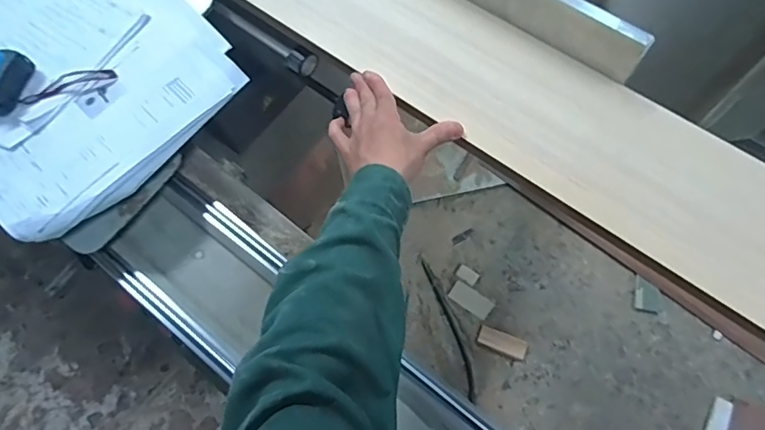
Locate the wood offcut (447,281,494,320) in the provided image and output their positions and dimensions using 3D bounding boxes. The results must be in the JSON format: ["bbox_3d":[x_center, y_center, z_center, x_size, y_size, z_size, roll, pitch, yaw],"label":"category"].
[{"bbox_3d":[0.239,0.228,1.354,0.118,0.013,0.054,34,76,15],"label":"wood offcut"}]

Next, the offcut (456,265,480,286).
[{"bbox_3d":[0.235,0.165,1.388,0.061,0.007,0.037,36,77,15],"label":"offcut"}]

